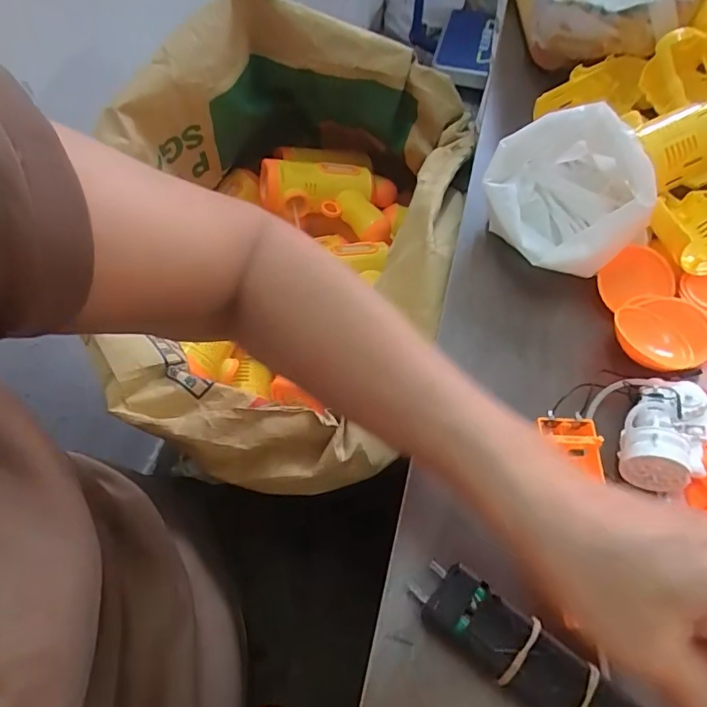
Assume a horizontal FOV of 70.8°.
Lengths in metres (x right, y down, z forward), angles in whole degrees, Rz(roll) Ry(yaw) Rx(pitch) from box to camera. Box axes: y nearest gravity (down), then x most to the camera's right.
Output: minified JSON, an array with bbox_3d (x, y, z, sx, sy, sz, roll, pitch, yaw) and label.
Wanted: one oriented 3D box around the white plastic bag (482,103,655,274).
[{"bbox_3d":[0.158,-0.120,0.371,0.117,0.072,0.127,19,60,10],"label":"white plastic bag"}]

